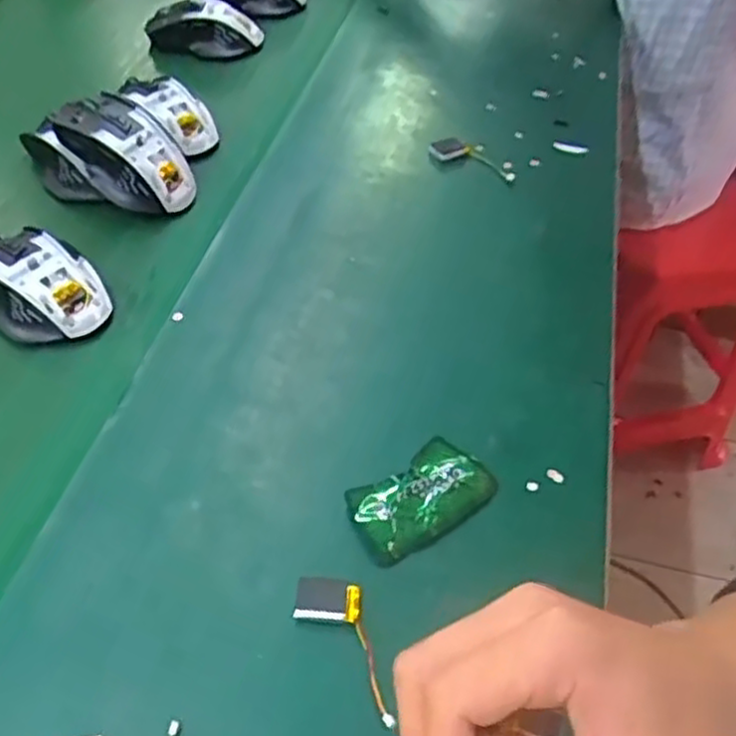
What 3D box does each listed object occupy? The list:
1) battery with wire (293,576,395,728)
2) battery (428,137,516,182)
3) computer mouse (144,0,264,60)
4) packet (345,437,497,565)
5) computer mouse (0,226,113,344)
[{"bbox_3d":[-0.014,0.135,0.363,0.033,0.006,0.075,-8,48,-12],"label":"battery with wire"},{"bbox_3d":[0.094,-0.185,0.654,0.079,0.011,0.027,21,51,16],"label":"battery"},{"bbox_3d":[-0.175,-0.357,0.794,0.119,0.037,0.058,4,47,-1],"label":"computer mouse"},{"bbox_3d":[0.029,0.071,0.417,0.083,0.011,0.050,-29,56,-28],"label":"packet"},{"bbox_3d":[-0.227,-0.058,0.515,0.073,0.042,0.101,-34,58,-31],"label":"computer mouse"}]

